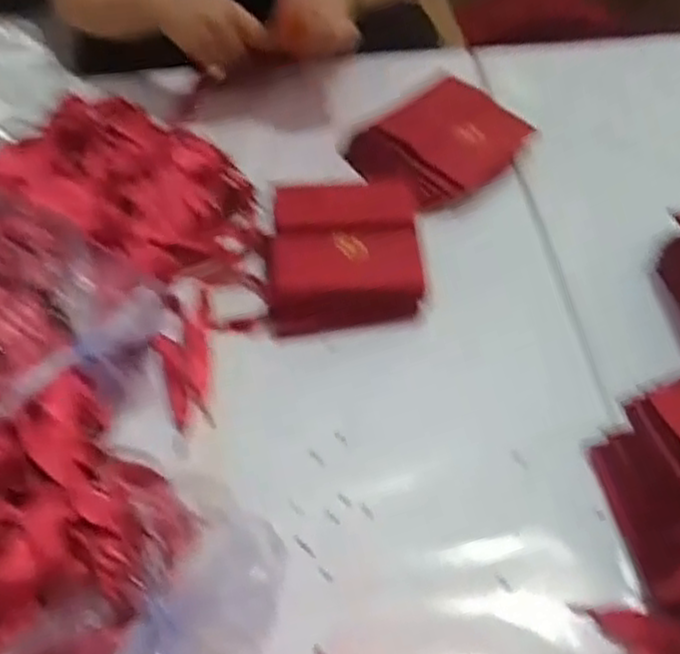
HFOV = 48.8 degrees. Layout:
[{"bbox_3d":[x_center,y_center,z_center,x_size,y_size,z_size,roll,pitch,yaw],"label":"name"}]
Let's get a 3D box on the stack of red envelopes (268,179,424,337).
[{"bbox_3d":[0.001,-0.075,0.727,0.147,0.063,0.153,-4,49,-2],"label":"stack of red envelopes"}]

